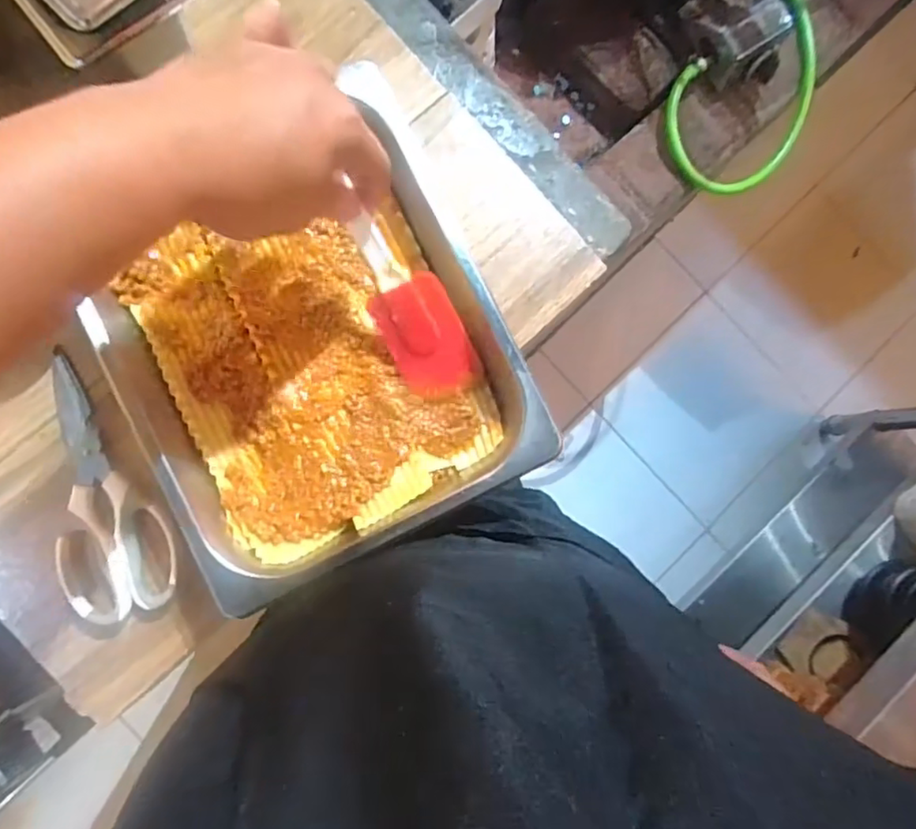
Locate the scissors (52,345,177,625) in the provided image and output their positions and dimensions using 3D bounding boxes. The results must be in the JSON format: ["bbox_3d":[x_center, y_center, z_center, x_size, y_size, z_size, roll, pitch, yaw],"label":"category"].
[{"bbox_3d":[-0.259,0.051,0.464,0.082,0.015,0.198,-6,87,-7],"label":"scissors"}]

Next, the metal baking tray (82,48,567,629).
[{"bbox_3d":[-0.103,-0.058,0.454,0.272,0.052,0.313,-26,89,-8],"label":"metal baking tray"}]

